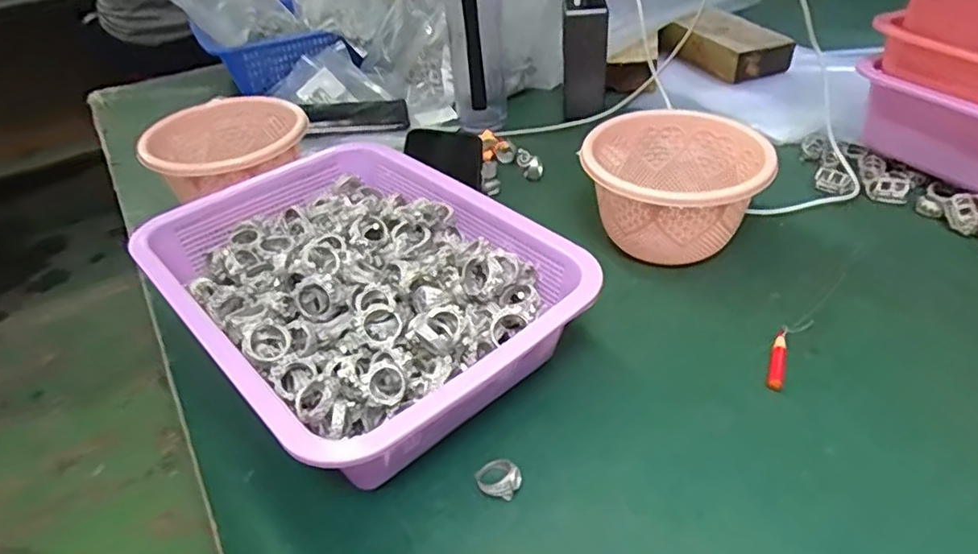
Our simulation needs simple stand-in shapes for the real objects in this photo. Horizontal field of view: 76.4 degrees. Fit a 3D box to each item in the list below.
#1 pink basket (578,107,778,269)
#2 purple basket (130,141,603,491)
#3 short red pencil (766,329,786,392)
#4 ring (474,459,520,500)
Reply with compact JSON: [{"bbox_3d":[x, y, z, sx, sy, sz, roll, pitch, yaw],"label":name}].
[{"bbox_3d":[0.156,-0.074,0.533,0.147,0.085,0.139,16,44,26],"label":"pink basket"},{"bbox_3d":[-0.091,0.012,0.461,0.231,0.091,0.313,-32,45,-28],"label":"purple basket"},{"bbox_3d":[0.200,0.058,0.430,0.010,0.006,0.054,11,42,23],"label":"short red pencil"},{"bbox_3d":[0.005,0.119,0.370,0.023,0.013,0.025,-4,39,3],"label":"ring"}]

